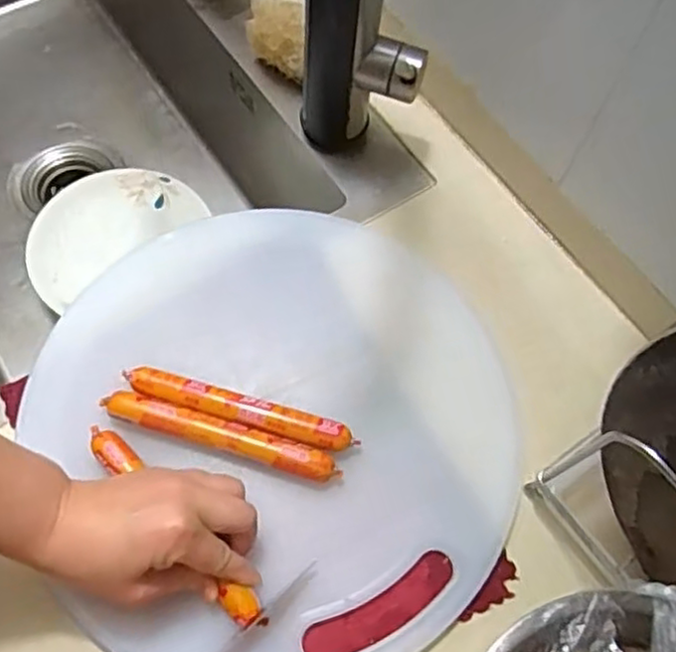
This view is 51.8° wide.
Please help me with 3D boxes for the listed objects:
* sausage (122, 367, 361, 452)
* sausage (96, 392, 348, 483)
[{"bbox_3d":[-0.069,0.061,0.491,0.162,0.023,0.022,15,65,4],"label":"sausage"},{"bbox_3d":[-0.080,0.078,0.481,0.163,0.022,0.020,16,65,4],"label":"sausage"}]

